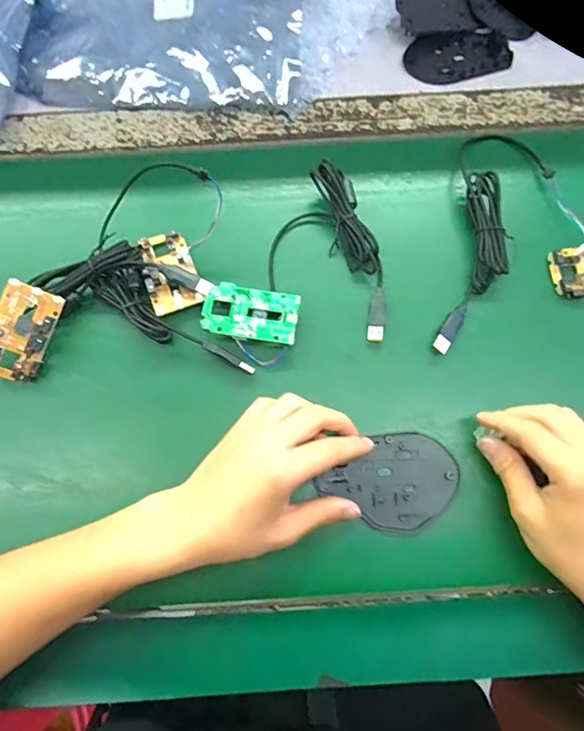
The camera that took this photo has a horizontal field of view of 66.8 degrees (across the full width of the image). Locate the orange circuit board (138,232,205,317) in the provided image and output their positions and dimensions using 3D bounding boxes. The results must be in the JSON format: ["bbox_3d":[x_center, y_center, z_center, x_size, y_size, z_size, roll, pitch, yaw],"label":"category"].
[{"bbox_3d":[-0.106,-0.081,0.383,0.043,0.013,0.073,-19,76,-5],"label":"orange circuit board"}]

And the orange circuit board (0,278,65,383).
[{"bbox_3d":[-0.222,-0.027,0.362,0.044,0.009,0.076,21,91,-14],"label":"orange circuit board"}]

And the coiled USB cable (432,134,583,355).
[{"bbox_3d":[0.198,-0.112,0.388,0.112,0.024,0.229,13,76,4],"label":"coiled USB cable"}]

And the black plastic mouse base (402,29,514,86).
[{"bbox_3d":[0.174,-0.324,0.462,0.110,0.008,0.064,-17,76,-4],"label":"black plastic mouse base"}]

